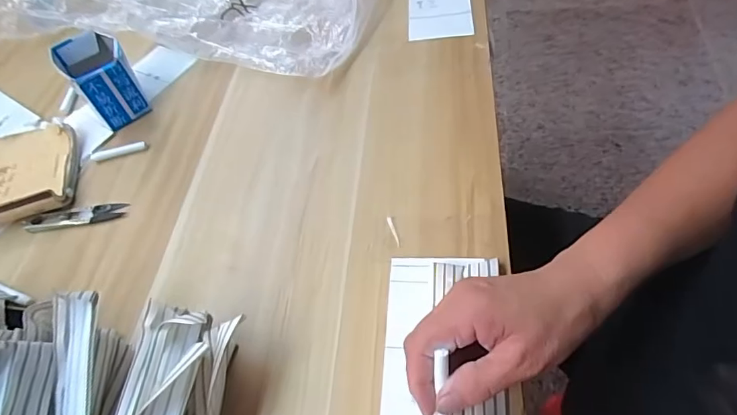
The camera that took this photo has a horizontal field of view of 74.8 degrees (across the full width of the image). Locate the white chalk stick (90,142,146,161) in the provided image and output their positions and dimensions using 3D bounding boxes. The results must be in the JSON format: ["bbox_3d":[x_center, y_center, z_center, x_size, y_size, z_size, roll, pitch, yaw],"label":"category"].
[{"bbox_3d":[-0.270,-0.060,0.519,0.058,0.009,0.010,-16,53,-1],"label":"white chalk stick"}]

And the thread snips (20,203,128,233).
[{"bbox_3d":[-0.287,0.009,0.475,0.098,0.007,0.021,-11,53,3],"label":"thread snips"}]

